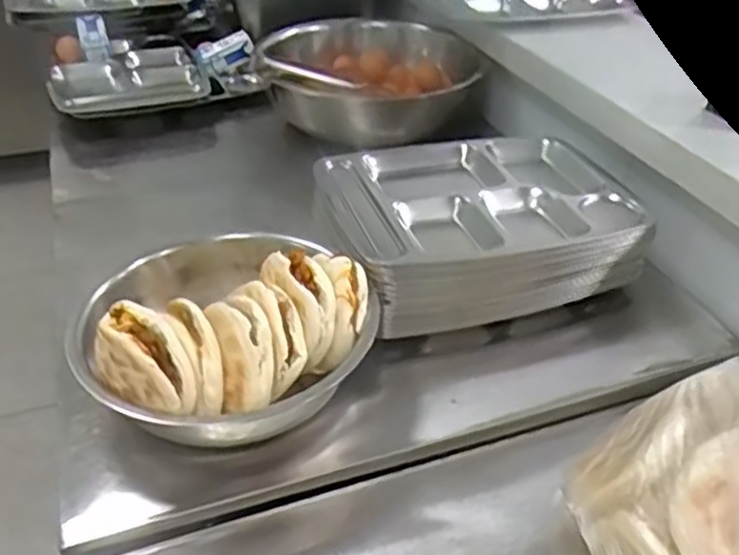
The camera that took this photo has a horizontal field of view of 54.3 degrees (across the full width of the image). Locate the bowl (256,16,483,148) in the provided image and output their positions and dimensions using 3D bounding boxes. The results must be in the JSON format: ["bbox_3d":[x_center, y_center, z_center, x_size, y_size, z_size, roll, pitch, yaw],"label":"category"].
[{"bbox_3d":[-0.004,-0.326,1.180,0.339,0.115,0.270,-7,37,-12],"label":"bowl"}]

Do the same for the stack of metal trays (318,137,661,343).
[{"bbox_3d":[0.127,-0.070,0.854,0.355,0.087,0.257,-11,38,-16],"label":"stack of metal trays"}]

